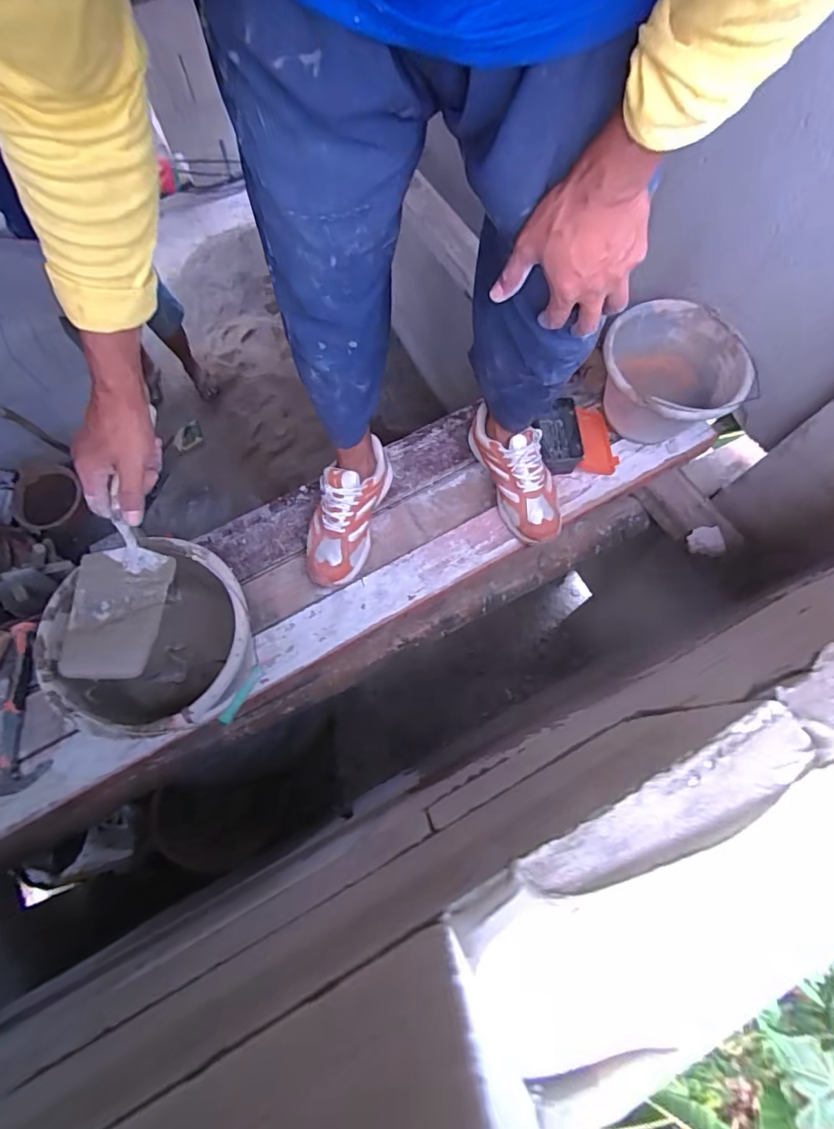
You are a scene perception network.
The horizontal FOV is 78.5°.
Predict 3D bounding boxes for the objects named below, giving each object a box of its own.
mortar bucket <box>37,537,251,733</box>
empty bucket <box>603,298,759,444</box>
[{"bbox_3d":[-0.378,0.125,0.789,0.275,0.193,0.279,-20,72,-7],"label":"mortar bucket"},{"bbox_3d":[0.457,-0.332,0.953,0.246,0.157,0.239,0,71,0],"label":"empty bucket"}]

